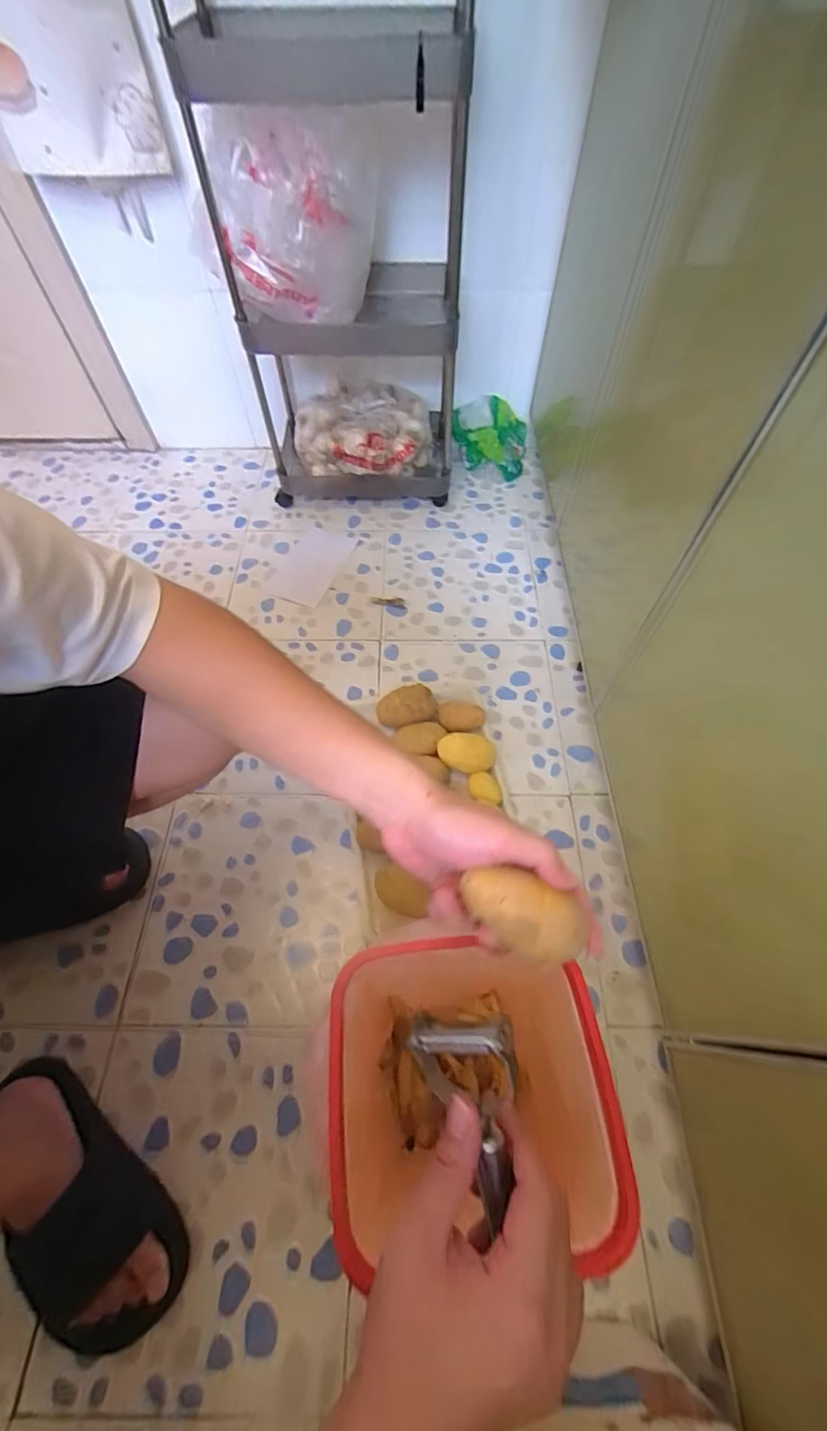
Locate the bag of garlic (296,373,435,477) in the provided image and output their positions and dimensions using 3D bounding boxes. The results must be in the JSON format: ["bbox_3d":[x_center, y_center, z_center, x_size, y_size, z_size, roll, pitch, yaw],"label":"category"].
[{"bbox_3d":[-0.105,-0.610,1.034,0.273,0.114,0.227,5,61,3],"label":"bag of garlic"}]

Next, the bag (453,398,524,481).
[{"bbox_3d":[0.174,-0.638,1.132,0.172,0.127,0.136,7,60,3],"label":"bag"}]

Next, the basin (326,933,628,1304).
[{"bbox_3d":[0.042,0.337,0.472,0.208,0.260,0.201,0,60,0],"label":"basin"}]

